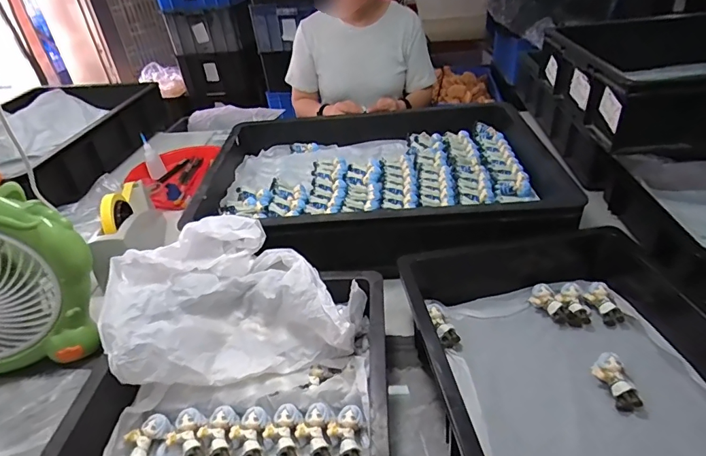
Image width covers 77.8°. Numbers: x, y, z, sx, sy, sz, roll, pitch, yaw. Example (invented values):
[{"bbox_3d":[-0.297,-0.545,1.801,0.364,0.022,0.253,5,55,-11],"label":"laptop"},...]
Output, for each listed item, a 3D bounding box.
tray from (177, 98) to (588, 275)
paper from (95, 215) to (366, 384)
[{"bbox_3d":[0.038,-0.086,0.797,0.580,0.111,0.421,-1,35,6],"label":"tray"},{"bbox_3d":[-0.146,0.085,0.561,0.296,0.117,0.200,-9,35,-5],"label":"paper"}]

